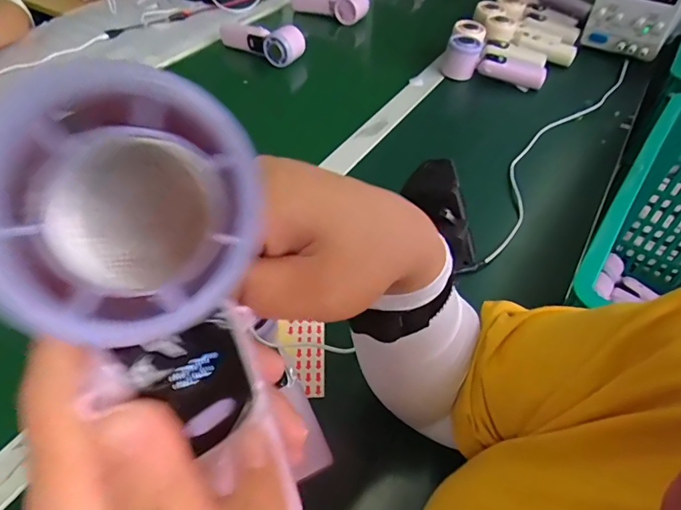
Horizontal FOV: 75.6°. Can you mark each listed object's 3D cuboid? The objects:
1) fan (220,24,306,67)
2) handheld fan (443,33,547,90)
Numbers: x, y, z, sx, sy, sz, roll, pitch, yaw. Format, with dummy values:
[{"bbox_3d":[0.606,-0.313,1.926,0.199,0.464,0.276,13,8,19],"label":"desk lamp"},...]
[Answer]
[{"bbox_3d":[-0.156,-0.405,0.809,0.202,0.064,0.040,31,56,25],"label":"fan"},{"bbox_3d":[0.257,-0.318,0.737,0.169,0.064,0.057,23,53,19],"label":"handheld fan"}]

